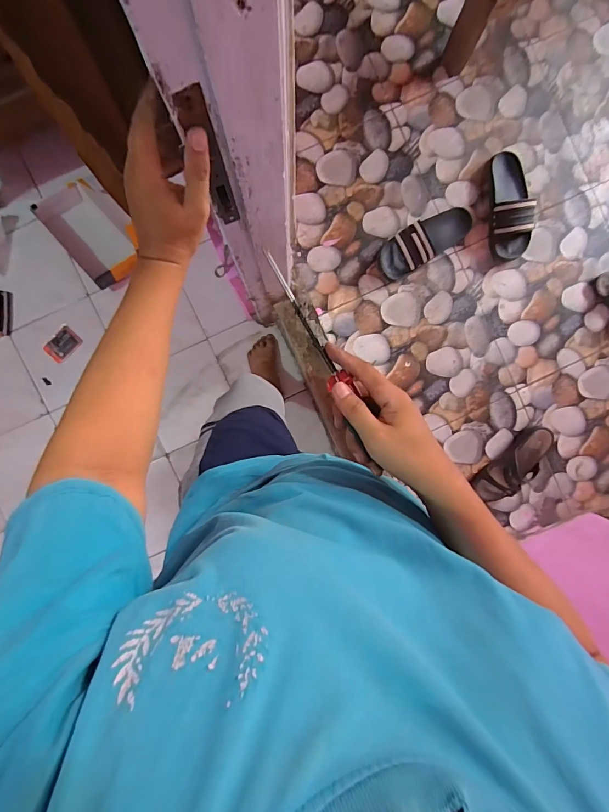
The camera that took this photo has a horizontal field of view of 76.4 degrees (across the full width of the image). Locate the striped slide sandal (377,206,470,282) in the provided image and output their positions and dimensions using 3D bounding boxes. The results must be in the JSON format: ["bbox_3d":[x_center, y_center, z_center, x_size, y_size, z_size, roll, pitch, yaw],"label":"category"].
[{"bbox_3d":[0.309,-0.421,0.975,0.266,0.065,0.098,-31,93,-1],"label":"striped slide sandal"}]

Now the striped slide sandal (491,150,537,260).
[{"bbox_3d":[0.520,-0.507,0.971,0.105,0.058,0.264,-2,92,-2],"label":"striped slide sandal"}]

